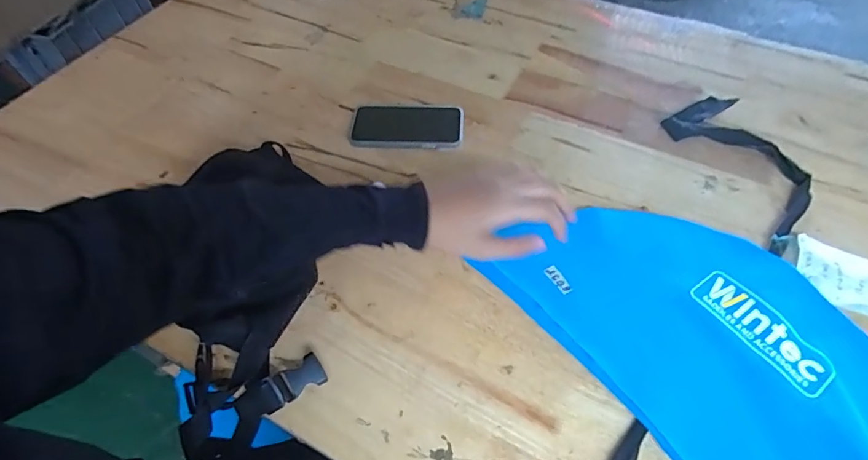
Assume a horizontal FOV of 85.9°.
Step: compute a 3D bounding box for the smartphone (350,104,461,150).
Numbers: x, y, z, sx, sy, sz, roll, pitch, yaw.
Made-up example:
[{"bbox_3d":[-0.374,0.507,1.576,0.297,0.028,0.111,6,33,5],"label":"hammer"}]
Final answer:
[{"bbox_3d":[-0.036,-0.138,0.613,0.146,0.016,0.076,4,56,4],"label":"smartphone"}]

